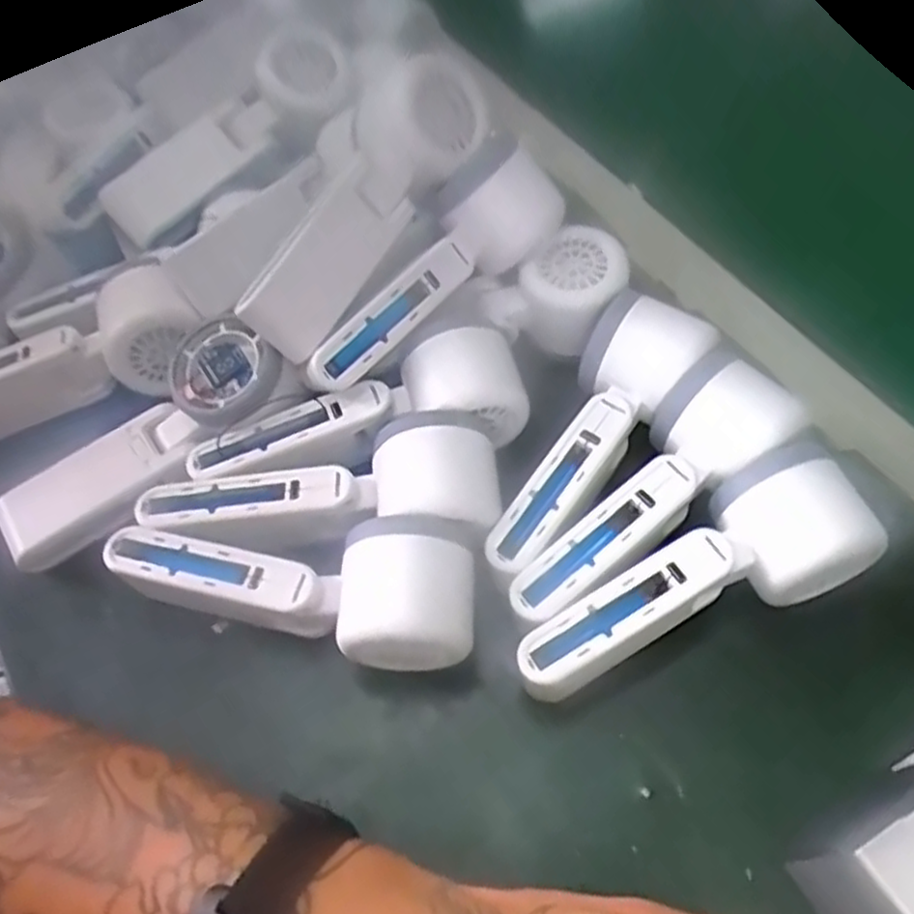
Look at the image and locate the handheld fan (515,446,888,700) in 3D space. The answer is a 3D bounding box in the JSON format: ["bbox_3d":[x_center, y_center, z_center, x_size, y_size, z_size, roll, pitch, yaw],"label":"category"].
[{"bbox_3d":[0.097,0.052,0.328,0.159,0.059,0.054,-20,59,-9],"label":"handheld fan"}]

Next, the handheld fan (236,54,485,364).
[{"bbox_3d":[-0.042,-0.121,0.366,0.068,0.056,0.158,16,60,13],"label":"handheld fan"}]

